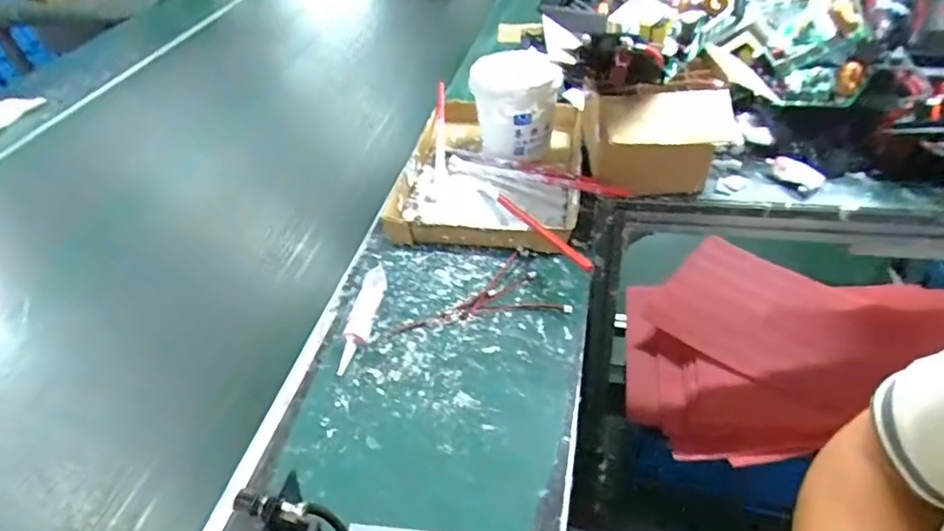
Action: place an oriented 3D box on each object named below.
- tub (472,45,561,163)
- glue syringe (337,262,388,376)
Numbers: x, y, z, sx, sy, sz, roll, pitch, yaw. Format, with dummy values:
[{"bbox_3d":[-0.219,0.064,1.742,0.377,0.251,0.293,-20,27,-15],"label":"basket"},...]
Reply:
[{"bbox_3d":[0.064,-0.237,0.764,0.123,0.128,0.107,-7,43,-2],"label":"tub"},{"bbox_3d":[-0.121,0.058,0.573,0.025,0.022,0.146,5,44,10],"label":"glue syringe"}]

